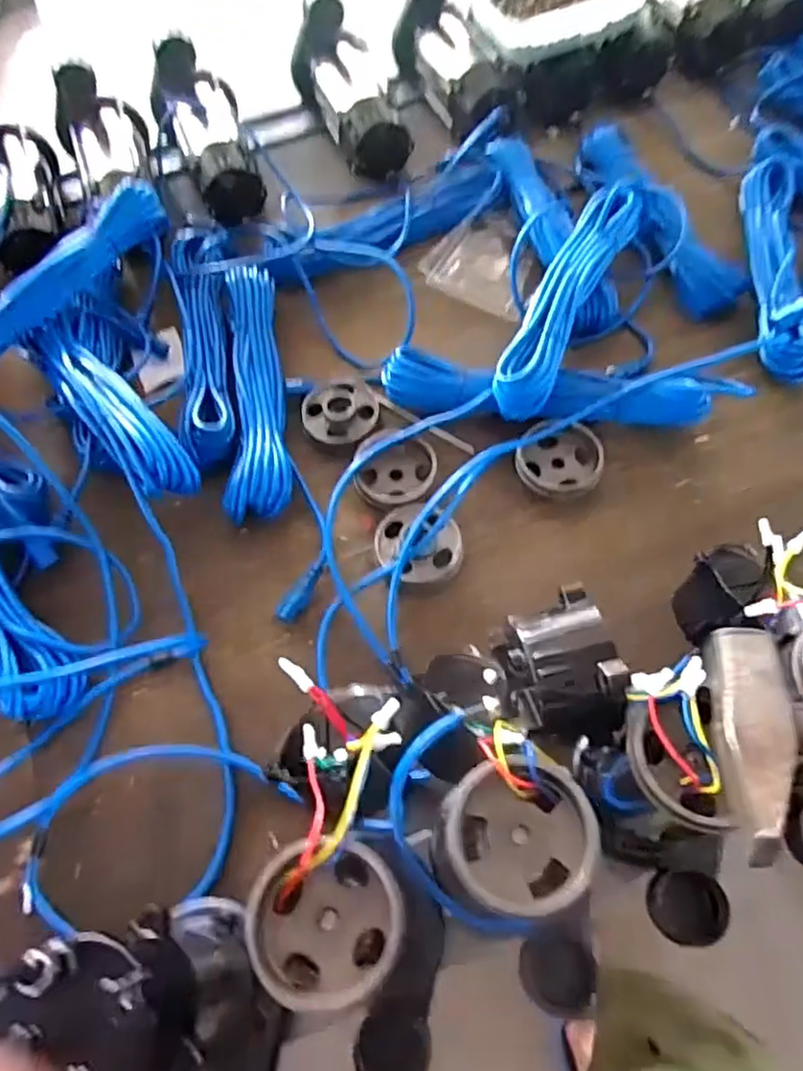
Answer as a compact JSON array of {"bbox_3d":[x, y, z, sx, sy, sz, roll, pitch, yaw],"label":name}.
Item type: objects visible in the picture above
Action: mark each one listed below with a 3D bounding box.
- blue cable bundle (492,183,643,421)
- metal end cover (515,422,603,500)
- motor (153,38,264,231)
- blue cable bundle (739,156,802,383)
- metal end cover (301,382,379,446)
[{"bbox_3d":[0.192,-0.280,0.773,0.066,0.048,0.356,24,67,15],"label":"blue cable bundle"},{"bbox_3d":[0.170,-0.080,0.737,0.094,0.028,0.083,-5,63,1],"label":"metal end cover"},{"bbox_3d":[-0.265,-0.561,0.949,0.106,0.094,0.260,-23,79,-8],"label":"motor"},{"bbox_3d":[0.457,-0.334,0.834,0.069,0.065,0.353,7,64,7],"label":"blue cable bundle"},{"bbox_3d":[-0.071,-0.141,0.781,0.087,0.034,0.081,21,66,14],"label":"metal end cover"}]

